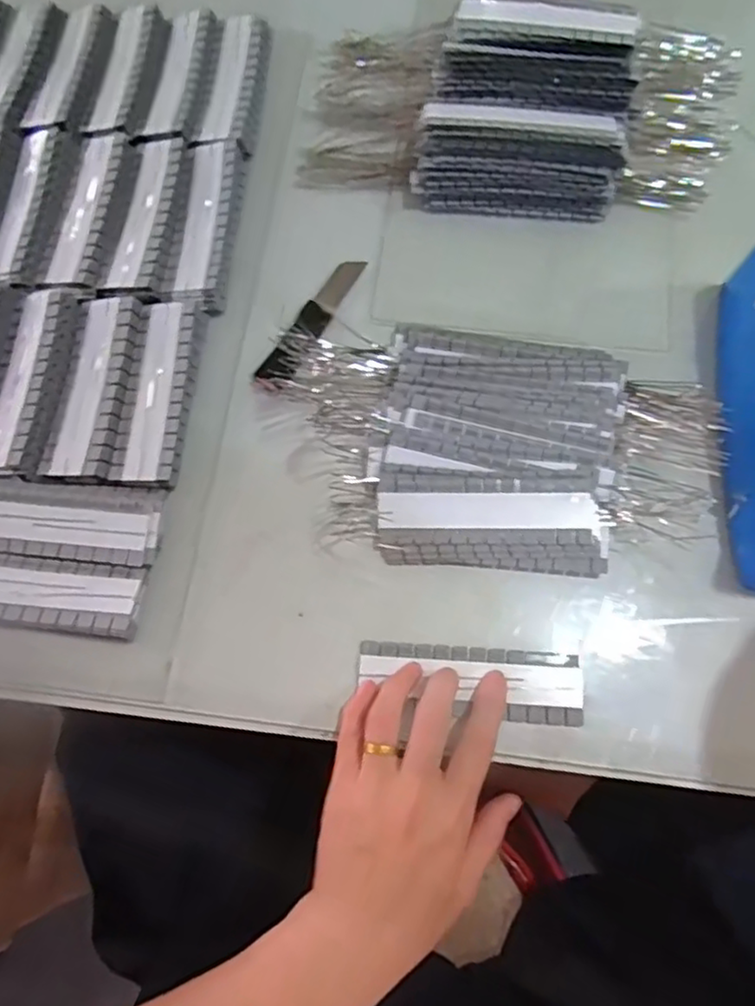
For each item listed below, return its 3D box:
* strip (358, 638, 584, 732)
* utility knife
[{"bbox_3d":[0.053,0.101,0.381,0.124,0.004,0.038,4,69,4],"label":"strip"},{"bbox_3d":[-0.042,-0.124,0.452,0.023,0.015,0.111,31,74,11],"label":"utility knife"}]

